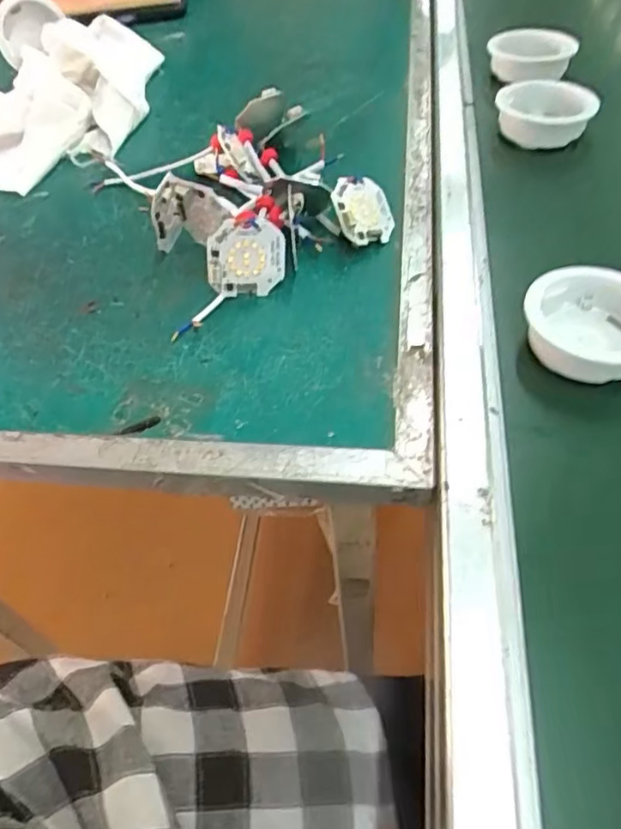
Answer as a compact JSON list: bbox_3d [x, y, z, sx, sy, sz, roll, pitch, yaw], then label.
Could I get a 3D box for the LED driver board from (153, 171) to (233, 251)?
[{"bbox_3d":[-0.080,-0.135,0.414,0.050,0.049,0.022,-5,51,2],"label":"LED driver board"}]

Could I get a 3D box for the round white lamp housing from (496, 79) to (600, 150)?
[{"bbox_3d":[0.186,-0.242,0.488,0.065,0.024,0.073,-22,52,-11],"label":"round white lamp housing"}]

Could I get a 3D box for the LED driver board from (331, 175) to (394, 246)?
[{"bbox_3d":[0.037,-0.141,0.419,0.050,0.009,0.046,-14,85,-39],"label":"LED driver board"}]

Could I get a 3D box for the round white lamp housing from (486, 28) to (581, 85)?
[{"bbox_3d":[0.197,-0.326,0.550,0.063,0.028,0.062,-3,51,4],"label":"round white lamp housing"}]

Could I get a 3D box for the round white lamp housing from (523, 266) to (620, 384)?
[{"bbox_3d":[0.154,-0.050,0.332,0.071,0.026,0.073,2,52,7],"label":"round white lamp housing"}]

